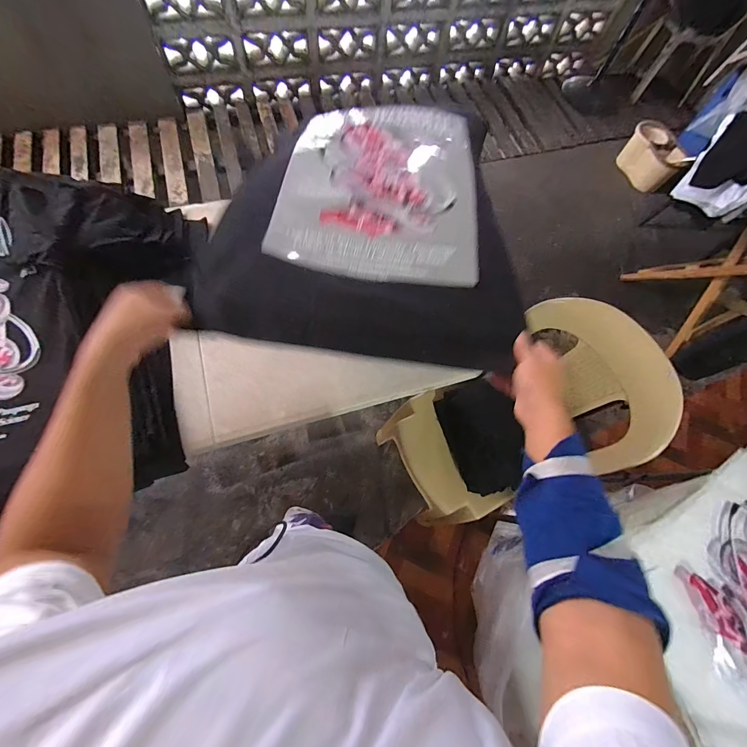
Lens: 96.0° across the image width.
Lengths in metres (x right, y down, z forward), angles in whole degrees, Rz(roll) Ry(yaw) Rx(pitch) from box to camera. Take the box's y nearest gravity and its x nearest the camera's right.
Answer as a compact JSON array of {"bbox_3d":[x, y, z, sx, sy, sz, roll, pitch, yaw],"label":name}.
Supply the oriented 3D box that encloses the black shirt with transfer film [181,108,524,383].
[{"bbox_3d":[0.002,-0.305,0.592,0.472,0.049,0.587,7,67,1],"label":"black shirt with transfer film"}]

